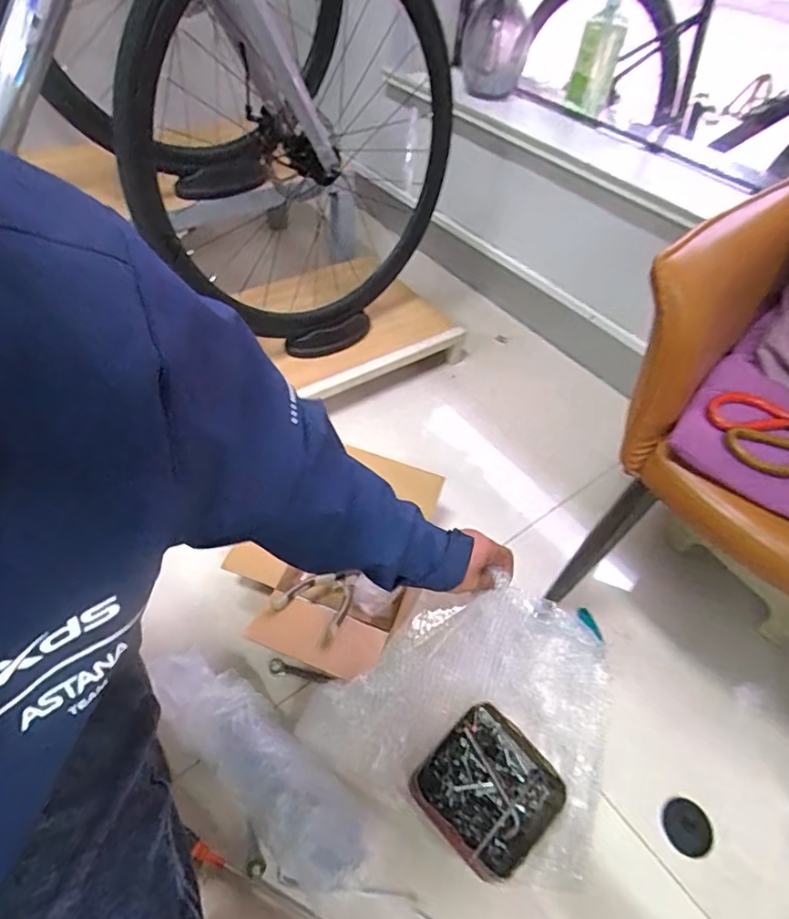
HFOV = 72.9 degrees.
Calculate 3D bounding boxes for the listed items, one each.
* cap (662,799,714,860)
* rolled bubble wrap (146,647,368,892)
[{"bbox_3d":[0.399,0.500,0.727,0.065,0.004,0.066,3,49,-4],"label":"cap"},{"bbox_3d":[-0.192,0.393,0.710,0.383,0.074,0.115,33,54,20],"label":"rolled bubble wrap"}]

